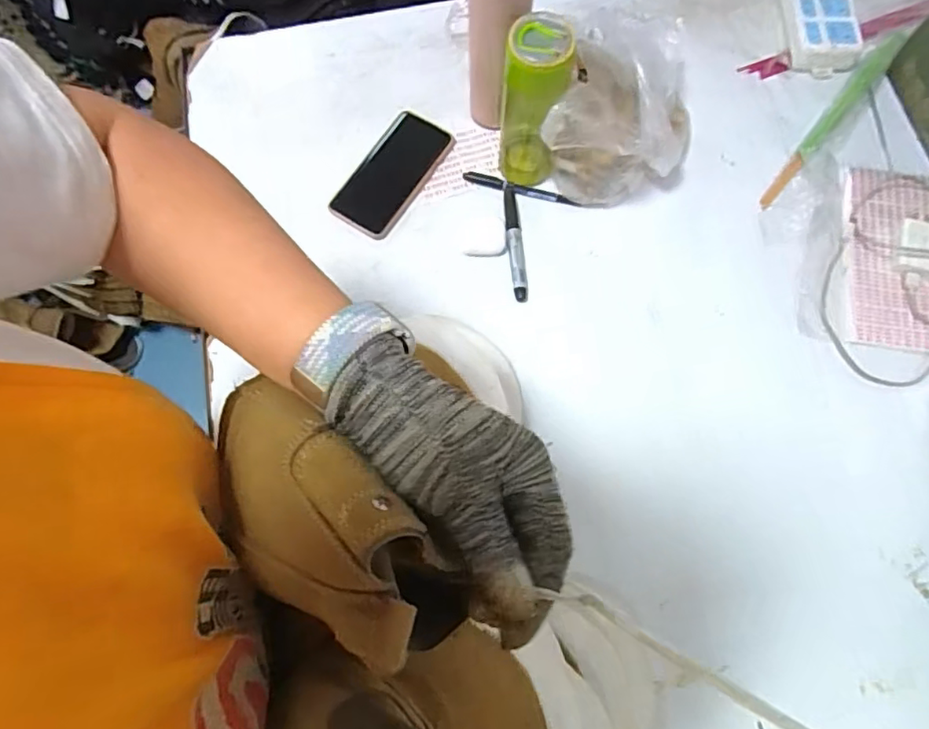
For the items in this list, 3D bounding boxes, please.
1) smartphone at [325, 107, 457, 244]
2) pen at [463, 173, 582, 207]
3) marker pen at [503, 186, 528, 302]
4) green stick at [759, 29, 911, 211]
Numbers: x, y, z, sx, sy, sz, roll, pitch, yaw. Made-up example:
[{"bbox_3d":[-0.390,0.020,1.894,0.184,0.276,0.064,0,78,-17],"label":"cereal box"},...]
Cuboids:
[{"bbox_3d":[-0.085,-0.229,0.696,0.082,0.016,0.164,31,76,10],"label":"smartphone"},{"bbox_3d":[0.066,-0.205,0.687,0.140,0.012,0.016,17,74,6],"label":"pen"},{"bbox_3d":[0.058,-0.139,0.664,0.019,0.012,0.142,-5,73,0],"label":"marker pen"},{"bbox_3d":[0.453,-0.308,0.707,0.026,0.014,0.320,40,78,12],"label":"green stick"}]

